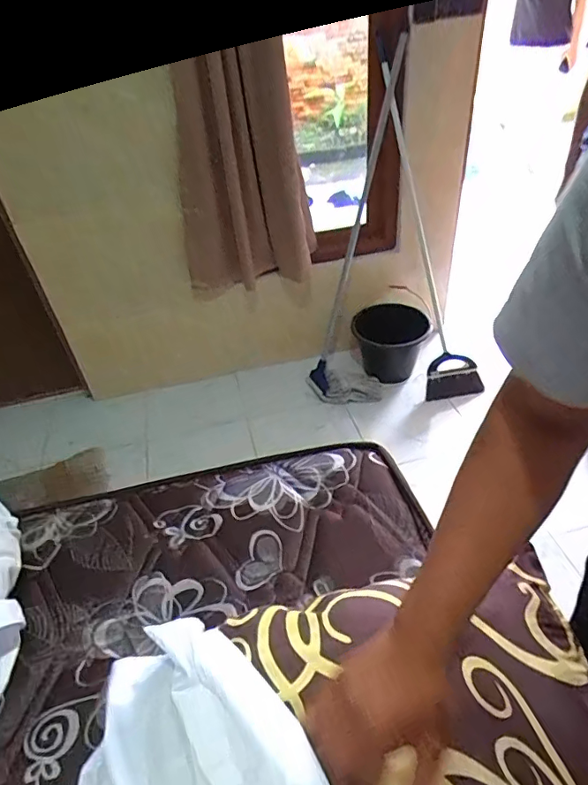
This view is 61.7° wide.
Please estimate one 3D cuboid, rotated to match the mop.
[{"bbox_3d":[0.184,-0.464,1.591,0.254,1.069,0.275,0,42,6],"label":"mop"}]

